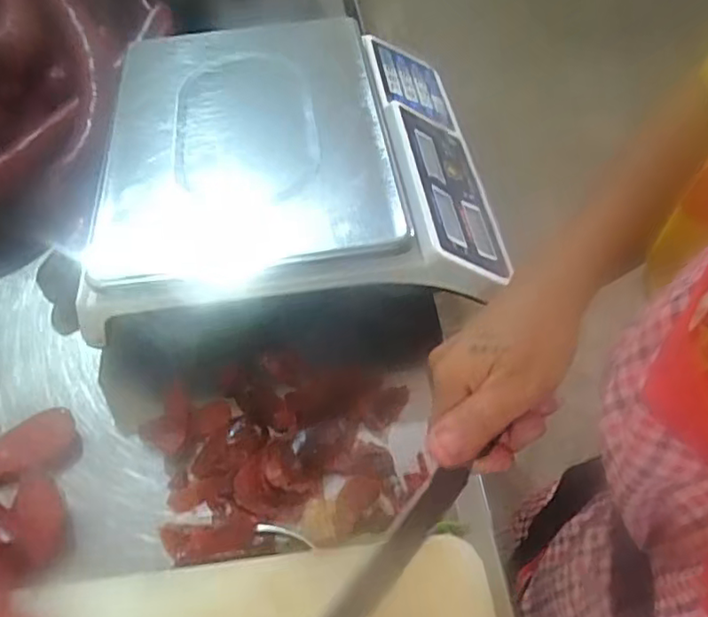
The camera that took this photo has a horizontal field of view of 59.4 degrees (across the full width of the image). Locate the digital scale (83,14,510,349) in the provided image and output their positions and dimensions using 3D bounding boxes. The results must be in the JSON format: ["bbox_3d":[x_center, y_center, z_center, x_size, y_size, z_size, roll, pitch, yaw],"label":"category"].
[{"bbox_3d":[-0.048,-0.137,0.562,0.312,0.102,0.343,-5,52,-2],"label":"digital scale"}]

